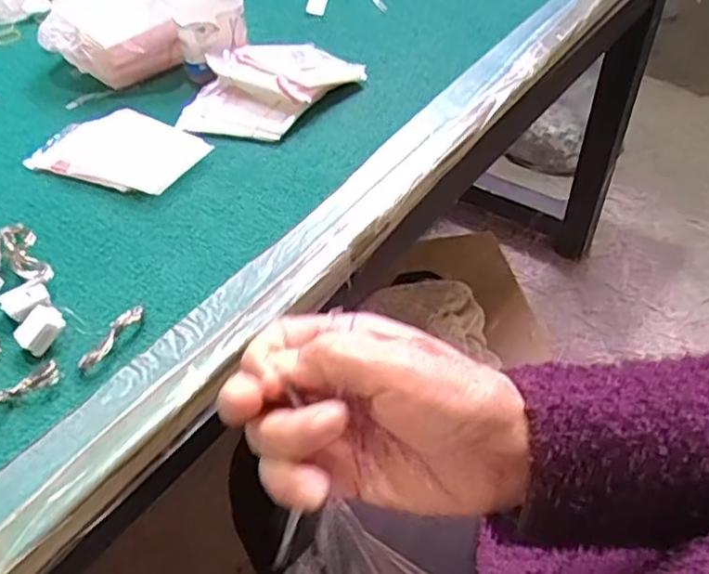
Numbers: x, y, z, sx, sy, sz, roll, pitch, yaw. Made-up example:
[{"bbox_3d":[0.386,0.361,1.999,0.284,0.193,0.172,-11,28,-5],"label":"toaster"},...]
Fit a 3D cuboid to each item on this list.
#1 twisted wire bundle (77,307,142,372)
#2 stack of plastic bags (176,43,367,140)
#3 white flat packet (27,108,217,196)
[{"bbox_3d":[-0.151,0.031,0.409,0.010,0.012,0.051,23,51,20],"label":"twisted wire bundle"},{"bbox_3d":[-0.076,-0.185,0.593,0.104,0.032,0.154,31,54,26],"label":"stack of plastic bags"},{"bbox_3d":[-0.193,-0.114,0.546,0.131,0.011,0.089,19,50,17],"label":"white flat packet"}]

